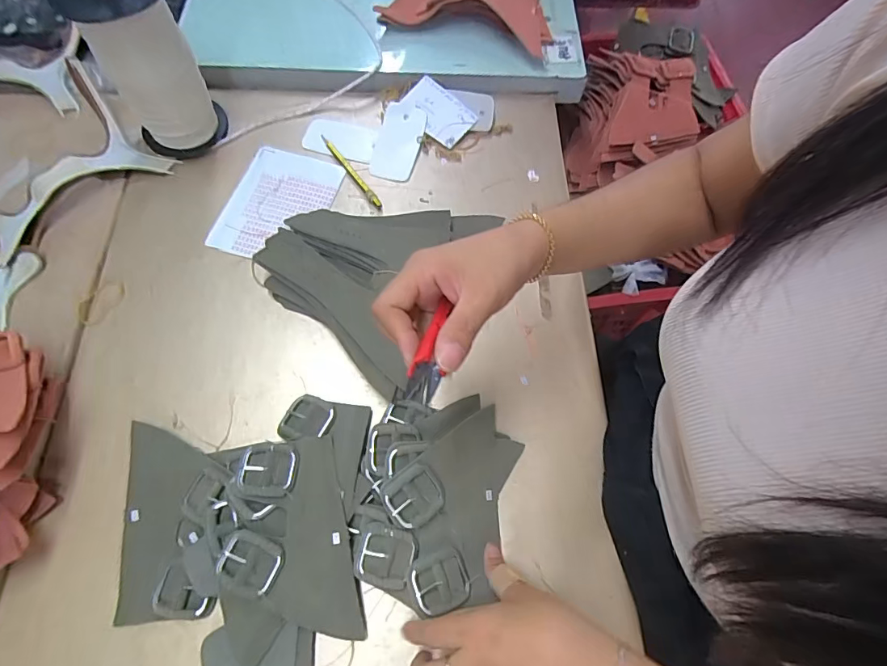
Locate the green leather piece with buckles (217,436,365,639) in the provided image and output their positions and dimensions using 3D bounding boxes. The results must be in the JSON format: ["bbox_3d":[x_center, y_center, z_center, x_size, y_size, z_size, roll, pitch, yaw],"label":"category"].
[{"bbox_3d":[-0.130,0.170,0.376,0.097,0.032,0.157,-14,68,-8],"label":"green leather piece with buckles"}]

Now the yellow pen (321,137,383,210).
[{"bbox_3d":[-0.111,-0.194,0.543,0.008,0.008,0.126,-33,72,-14],"label":"yellow pen"}]

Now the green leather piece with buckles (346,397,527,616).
[{"bbox_3d":[-0.009,0.137,0.391,0.126,0.040,0.163,15,67,5],"label":"green leather piece with buckles"}]

